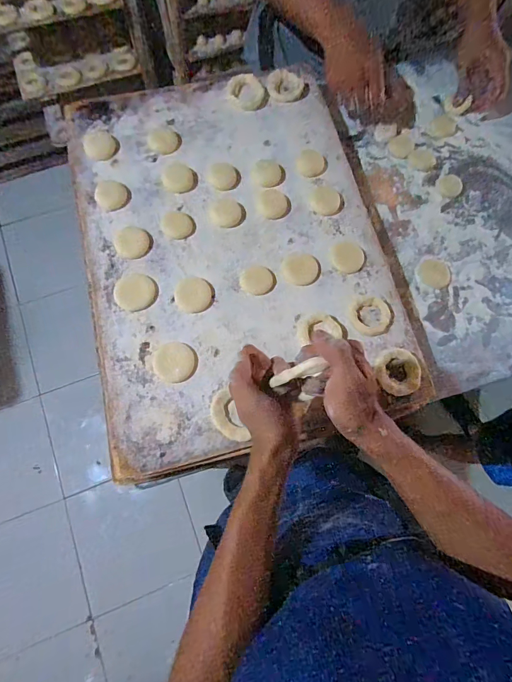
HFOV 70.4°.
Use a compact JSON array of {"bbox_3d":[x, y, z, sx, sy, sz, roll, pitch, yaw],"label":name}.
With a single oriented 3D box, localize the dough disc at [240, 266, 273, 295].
[{"bbox_3d":[0.001,-0.086,0.512,0.045,0.004,0.040,-11,74,-5],"label":"dough disc"}]

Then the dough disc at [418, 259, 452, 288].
[{"bbox_3d":[0.288,-0.109,0.583,0.051,0.004,0.048,1,73,-2],"label":"dough disc"}]

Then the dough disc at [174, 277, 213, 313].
[{"bbox_3d":[-0.086,-0.064,0.498,0.049,0.004,0.049,1,73,-2],"label":"dough disc"}]

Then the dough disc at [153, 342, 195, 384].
[{"bbox_3d":[-0.106,0.026,0.469,0.053,0.007,0.051,1,73,-2],"label":"dough disc"}]

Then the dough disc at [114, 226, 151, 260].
[{"bbox_3d":[-0.178,-0.142,0.521,0.047,0.004,0.054,-26,76,-9],"label":"dough disc"}]

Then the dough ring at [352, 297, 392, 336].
[{"bbox_3d":[0.160,-0.035,0.501,0.053,0.005,0.051,1,73,-2],"label":"dough ring"}]

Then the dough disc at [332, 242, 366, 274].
[{"bbox_3d":[0.134,-0.122,0.527,0.046,0.004,0.047,1,73,-2],"label":"dough disc"}]

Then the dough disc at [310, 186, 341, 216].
[{"bbox_3d":[0.106,-0.214,0.550,0.043,0.004,0.050,-3,73,-3],"label":"dough disc"}]

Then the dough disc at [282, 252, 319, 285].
[{"bbox_3d":[0.064,-0.104,0.516,0.049,0.004,0.048,1,73,-2],"label":"dough disc"}]

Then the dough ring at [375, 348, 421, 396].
[{"bbox_3d":[0.186,0.040,0.476,0.056,0.013,0.062,-13,74,-6],"label":"dough ring"}]

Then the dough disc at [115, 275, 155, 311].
[{"bbox_3d":[-0.166,-0.069,0.497,0.053,0.004,0.053,1,73,-2],"label":"dough disc"}]

